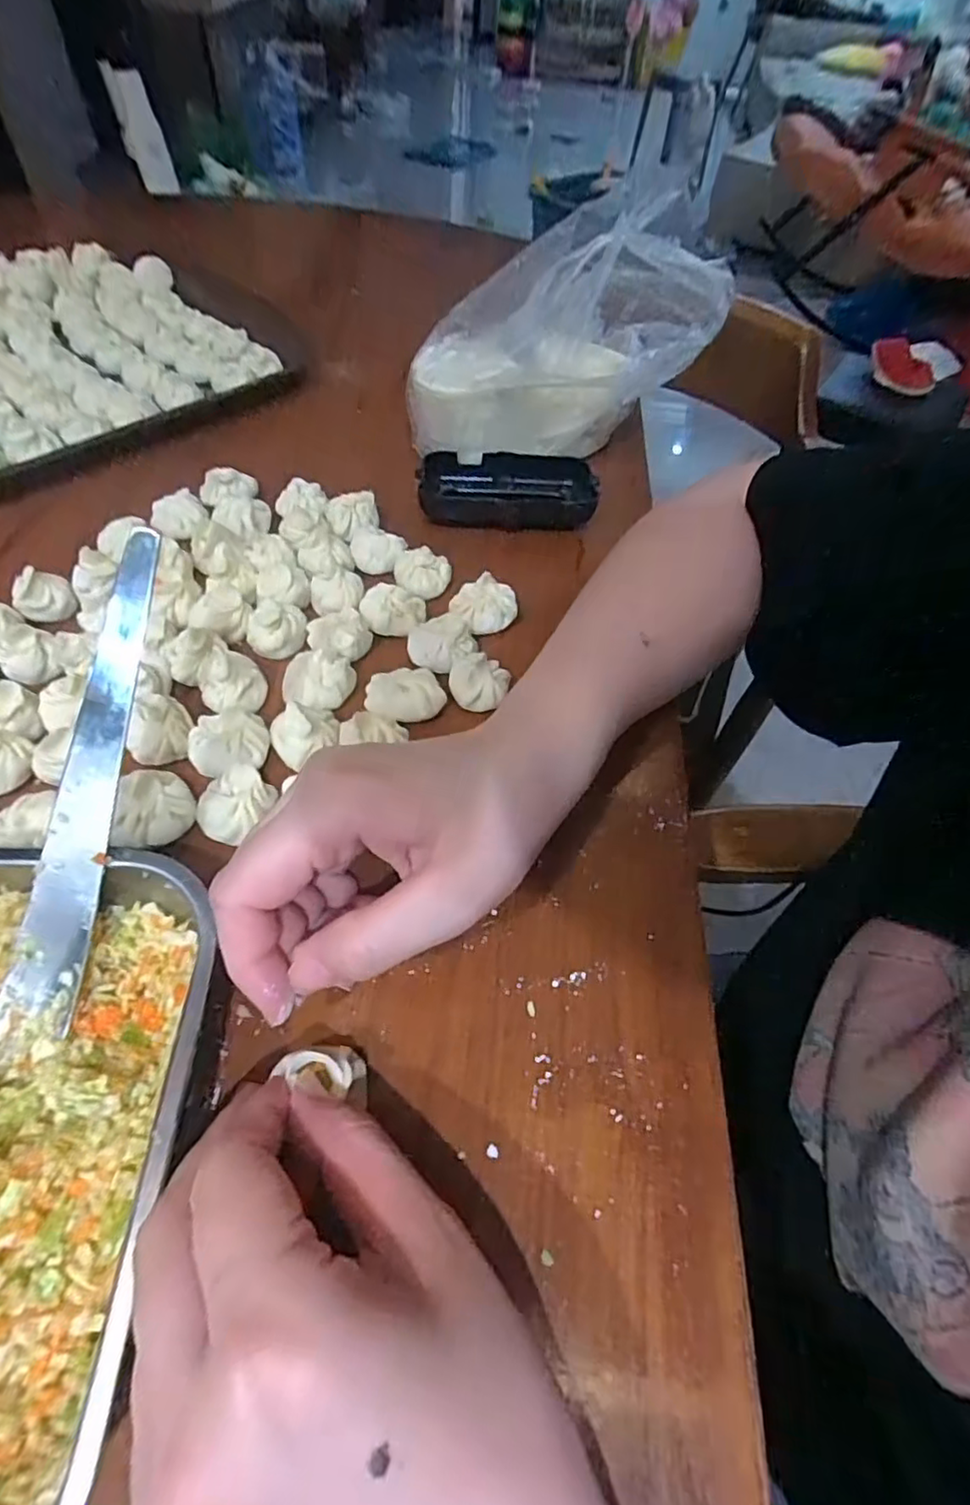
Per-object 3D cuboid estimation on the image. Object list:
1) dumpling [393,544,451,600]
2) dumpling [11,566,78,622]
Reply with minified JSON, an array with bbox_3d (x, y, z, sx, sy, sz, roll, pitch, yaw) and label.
[{"bbox_3d":[-0.035,-0.100,0.359,0.031,0.017,0.031,2,56,-3],"label":"dumpling"},{"bbox_3d":[-0.226,-0.081,0.325,0.017,0.022,0.026,36,61,18],"label":"dumpling"}]

